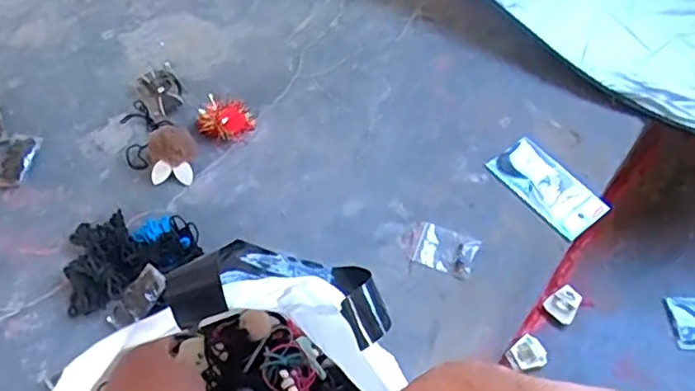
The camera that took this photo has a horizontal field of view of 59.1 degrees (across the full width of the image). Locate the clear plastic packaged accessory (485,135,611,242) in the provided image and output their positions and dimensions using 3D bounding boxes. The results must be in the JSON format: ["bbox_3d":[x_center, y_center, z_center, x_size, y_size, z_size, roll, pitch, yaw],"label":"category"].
[{"bbox_3d":[0.241,-0.013,0.741,0.079,0.011,0.133,-30,63,-22],"label":"clear plastic packaged accessory"}]

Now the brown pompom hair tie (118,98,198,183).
[{"bbox_3d":[-0.232,-0.071,0.726,0.071,0.043,0.139,-32,63,-23],"label":"brown pompom hair tie"}]

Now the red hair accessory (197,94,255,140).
[{"bbox_3d":[-0.150,-0.094,0.757,0.069,0.030,0.052,-3,56,-6],"label":"red hair accessory"}]

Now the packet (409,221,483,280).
[{"bbox_3d":[0.108,0.060,0.686,0.069,0.014,0.050,23,57,12],"label":"packet"}]

